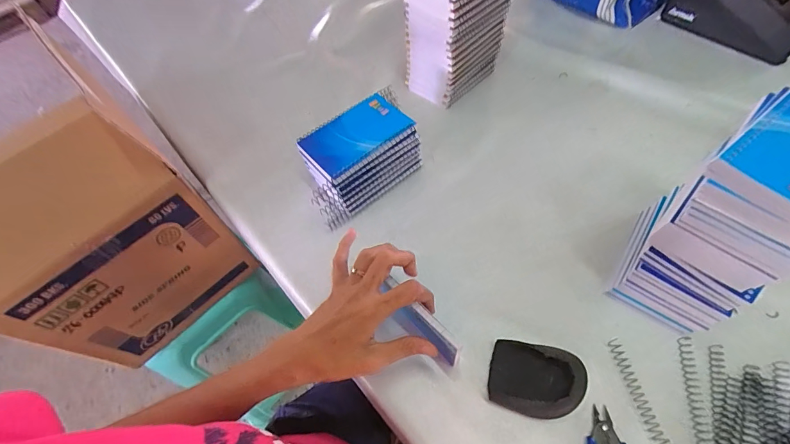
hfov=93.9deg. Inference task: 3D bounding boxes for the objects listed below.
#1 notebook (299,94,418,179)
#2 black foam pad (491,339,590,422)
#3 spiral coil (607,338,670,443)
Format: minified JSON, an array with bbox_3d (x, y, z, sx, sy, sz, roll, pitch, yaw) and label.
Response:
[{"bbox_3d":[-0.048,-0.109,0.454,0.129,0.015,0.082,-36,62,-17],"label":"notebook"},{"bbox_3d":[0.139,0.154,0.362,0.086,0.026,0.063,6,59,9],"label":"black foam pad"},{"bbox_3d":[0.242,0.195,0.340,0.014,0.007,0.167,-10,57,-1],"label":"spiral coil"}]

